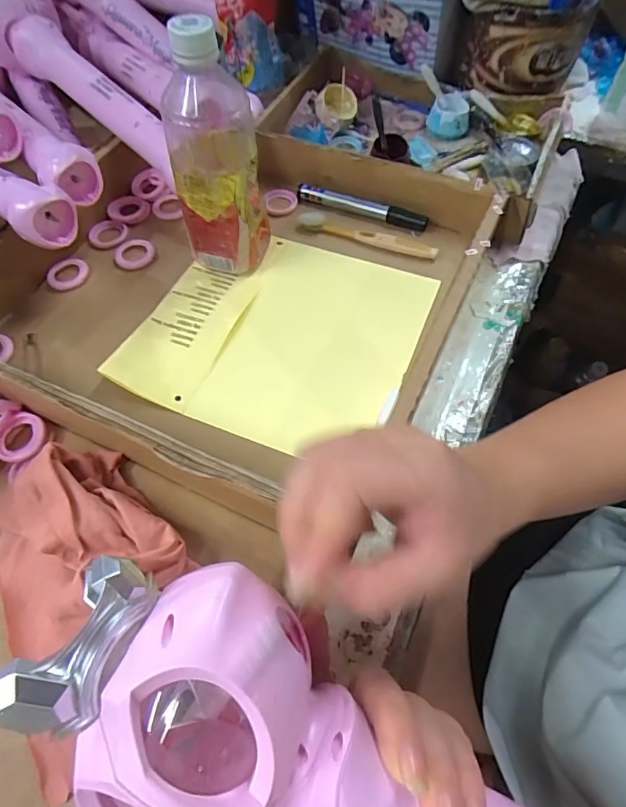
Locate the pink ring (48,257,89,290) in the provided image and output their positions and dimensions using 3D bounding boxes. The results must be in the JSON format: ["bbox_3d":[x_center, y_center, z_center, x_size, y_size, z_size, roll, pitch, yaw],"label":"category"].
[{"bbox_3d":[-0.228,-0.121,0.453,0.037,0.007,0.031,-29,63,-16],"label":"pink ring"}]

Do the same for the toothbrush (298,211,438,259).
[{"bbox_3d":[0.052,-0.162,0.471,0.137,0.009,0.021,20,61,12],"label":"toothbrush"}]

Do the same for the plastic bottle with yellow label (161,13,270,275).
[{"bbox_3d":[-0.073,-0.194,0.388,0.063,0.181,0.071,7,59,5],"label":"plastic bottle with yellow label"}]

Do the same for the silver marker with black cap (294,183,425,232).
[{"bbox_3d":[0.048,-0.198,0.487,0.135,0.013,0.017,19,61,11],"label":"silver marker with black cap"}]

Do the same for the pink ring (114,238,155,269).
[{"bbox_3d":[-0.171,-0.144,0.466,0.037,0.005,0.034,0,59,0],"label":"pink ring"}]

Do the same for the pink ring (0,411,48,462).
[{"bbox_3d":[-0.214,0.025,0.358,0.032,0.010,0.037,24,64,0],"label":"pink ring"}]

